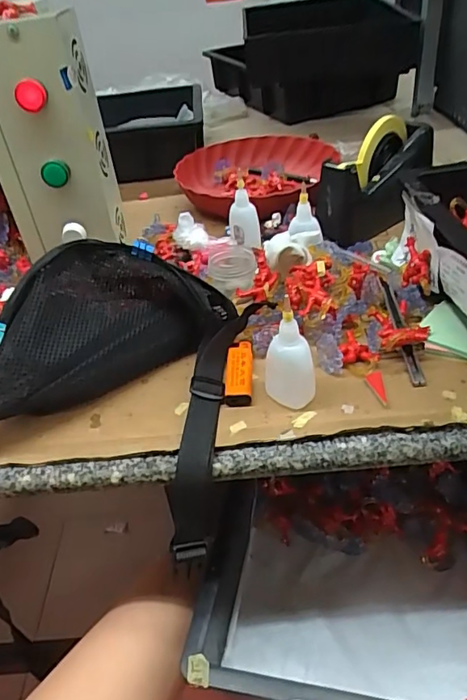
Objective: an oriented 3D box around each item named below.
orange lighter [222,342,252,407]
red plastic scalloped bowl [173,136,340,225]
[{"bbox_3d":[0.005,0.020,0.476,0.024,0.014,0.080,-3,39,6],"label":"orange lighter"},{"bbox_3d":[0.029,-0.256,0.791,0.237,0.060,0.257,-5,39,4],"label":"red plastic scalloped bowl"}]

